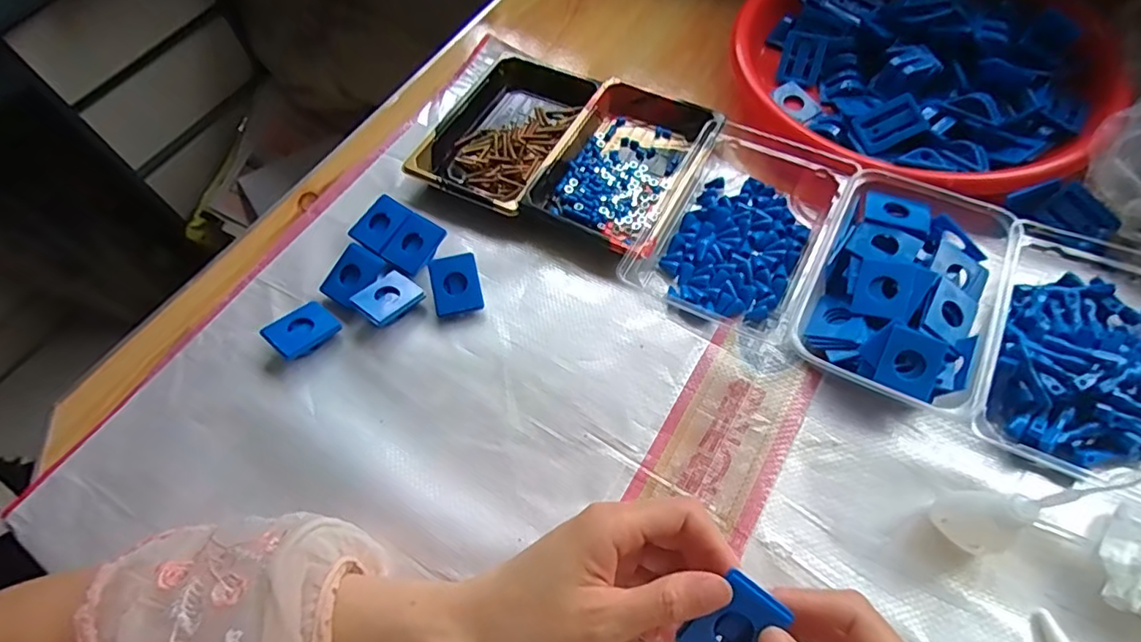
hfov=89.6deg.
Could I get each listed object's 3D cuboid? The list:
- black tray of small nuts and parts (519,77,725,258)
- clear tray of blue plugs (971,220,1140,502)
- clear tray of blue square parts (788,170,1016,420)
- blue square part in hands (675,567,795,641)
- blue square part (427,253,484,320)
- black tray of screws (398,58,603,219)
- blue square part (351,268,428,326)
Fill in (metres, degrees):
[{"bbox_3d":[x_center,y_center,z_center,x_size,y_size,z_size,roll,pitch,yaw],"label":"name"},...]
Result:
[{"bbox_3d":[0.044,-0.129,0.461,0.108,0.030,0.167,24,64,17],"label":"black tray of small nuts and parts"},{"bbox_3d":[0.326,0.014,0.357,0.124,0.034,0.182,23,64,17],"label":"clear tray of blue plugs"},{"bbox_3d":[0.218,-0.021,0.383,0.106,0.036,0.159,25,64,17],"label":"clear tray of blue square parts"},{"bbox_3d":[0.075,0.139,0.265,0.030,0.015,0.044,33,93,11],"label":"blue square part in hands"},{"bbox_3d":[-0.083,-0.026,0.416,0.034,0.007,0.044,-14,79,-1],"label":"blue square part"},{"bbox_3d":[-0.054,-0.163,0.492,0.107,0.023,0.160,22,64,16],"label":"black tray of screws"},{"bbox_3d":[-0.131,-0.017,0.413,0.034,0.005,0.043,39,56,13],"label":"blue square part"}]

